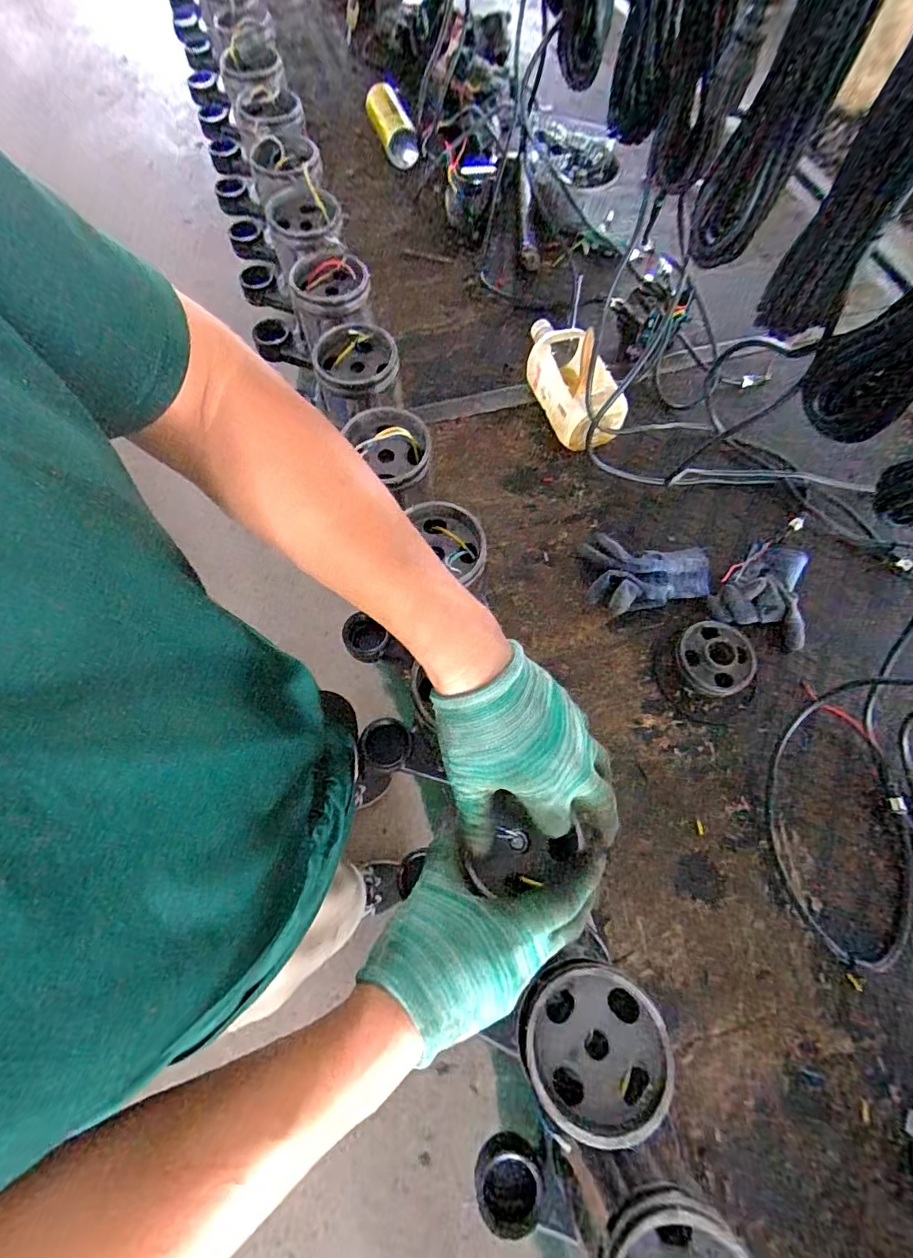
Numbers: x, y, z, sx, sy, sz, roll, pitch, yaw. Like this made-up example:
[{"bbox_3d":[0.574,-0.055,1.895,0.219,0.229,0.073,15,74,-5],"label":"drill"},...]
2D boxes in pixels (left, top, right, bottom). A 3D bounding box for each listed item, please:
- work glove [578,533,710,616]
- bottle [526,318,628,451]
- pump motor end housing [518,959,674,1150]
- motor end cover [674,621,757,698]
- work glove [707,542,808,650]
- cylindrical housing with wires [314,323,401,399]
[{"bbox_3d":[0.249,-0.074,0.676,0.163,0.021,0.107,-3,67,-4],"label":"work glove"},{"bbox_3d":[0.163,-0.357,0.751,0.102,0.087,0.209,-13,68,-7],"label":"bottle"},{"bbox_3d":[0.089,0.267,0.336,0.089,0.038,0.091,1,67,-2],"label":"pump motor end housing"},{"bbox_3d":[0.314,0.034,0.627,0.097,0.017,0.088,-27,70,-13],"label":"motor end cover"},{"bbox_3d":[0.404,-0.051,0.668,0.114,0.026,0.134,29,69,10],"label":"work glove"},{"bbox_3d":[-0.109,-0.289,0.566,0.091,0.026,0.093,1,67,-2],"label":"cylindrical housing with wires"}]

